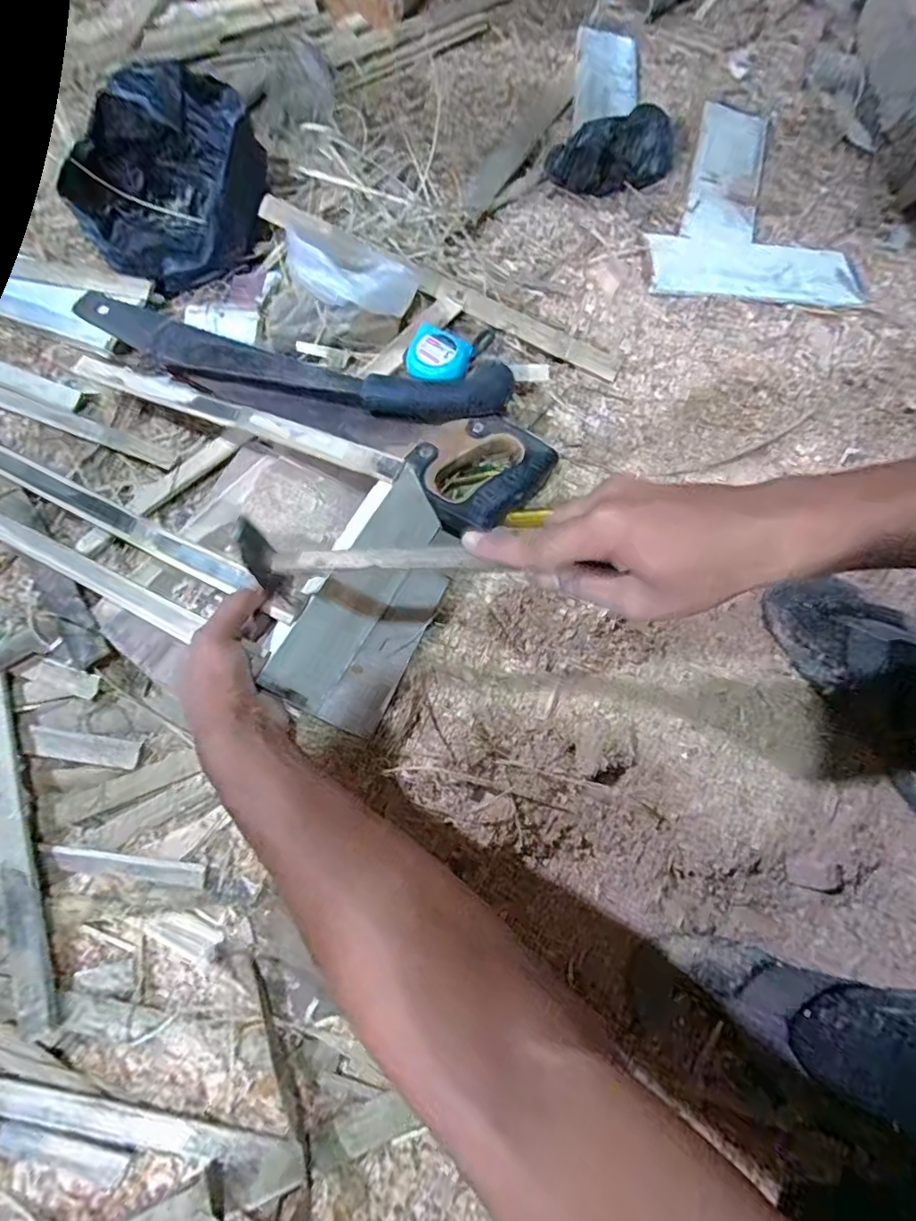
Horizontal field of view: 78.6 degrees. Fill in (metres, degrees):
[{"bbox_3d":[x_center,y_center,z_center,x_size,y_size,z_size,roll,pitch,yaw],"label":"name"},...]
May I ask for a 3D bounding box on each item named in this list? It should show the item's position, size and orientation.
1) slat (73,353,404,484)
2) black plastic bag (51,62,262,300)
[{"bbox_3d":[-0.214,-0.181,0.503,0.393,0.011,0.026,24,71,22],"label":"slat"},{"bbox_3d":[-0.288,-0.431,0.570,0.190,0.082,0.184,-25,78,-10],"label":"black plastic bag"}]

